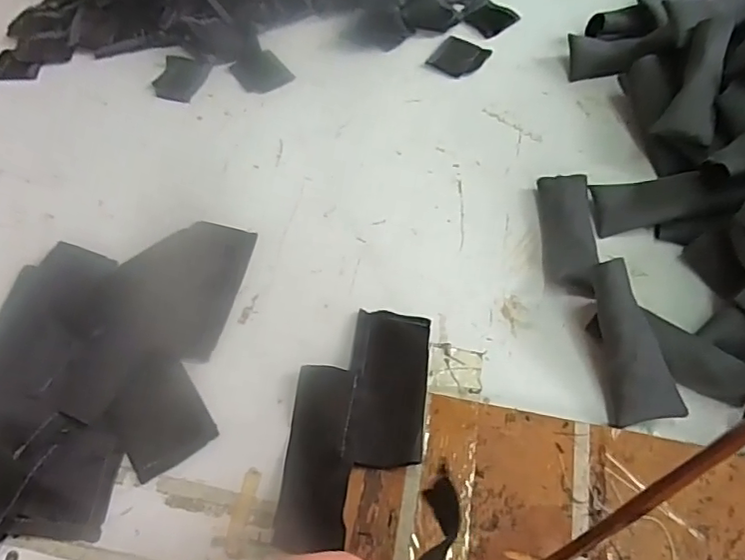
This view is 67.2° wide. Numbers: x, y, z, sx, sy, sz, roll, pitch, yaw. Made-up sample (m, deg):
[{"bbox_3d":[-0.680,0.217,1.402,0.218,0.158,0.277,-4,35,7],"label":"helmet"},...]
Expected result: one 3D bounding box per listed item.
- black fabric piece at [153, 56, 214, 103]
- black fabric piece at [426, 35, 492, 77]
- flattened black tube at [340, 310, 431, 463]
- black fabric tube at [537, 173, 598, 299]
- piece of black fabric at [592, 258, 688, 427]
[{"bbox_3d":[-0.192,-0.201,0.560,0.049,0.004,0.058,15,60,11],"label":"black fabric piece"},{"bbox_3d":[0.087,-0.223,0.564,0.048,0.004,0.051,29,64,18],"label":"black fabric piece"},{"bbox_3d":[0.011,0.064,0.369,0.050,0.013,0.116,2,46,4],"label":"flattened black tube"},{"bbox_3d":[0.152,-0.038,0.432,0.039,0.021,0.102,3,58,4],"label":"black fabric tube"},{"bbox_3d":[0.165,0.039,0.364,0.040,0.016,0.103,-10,82,-4],"label":"piece of black fabric"}]

